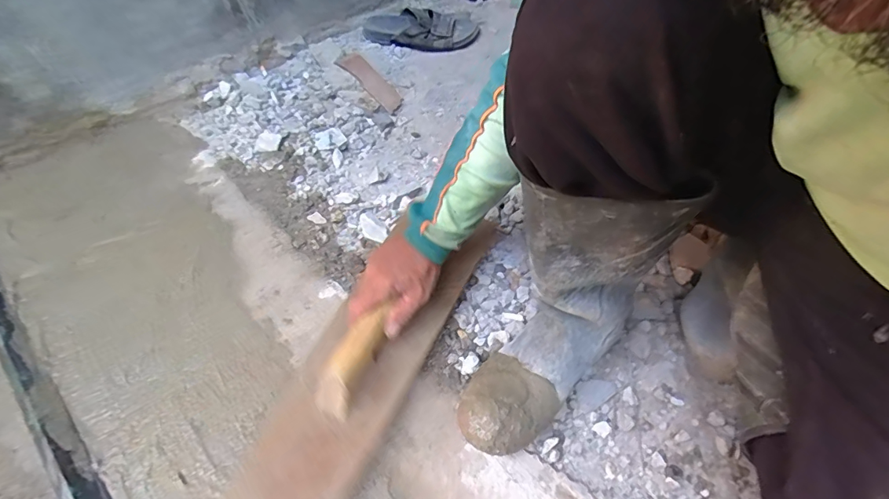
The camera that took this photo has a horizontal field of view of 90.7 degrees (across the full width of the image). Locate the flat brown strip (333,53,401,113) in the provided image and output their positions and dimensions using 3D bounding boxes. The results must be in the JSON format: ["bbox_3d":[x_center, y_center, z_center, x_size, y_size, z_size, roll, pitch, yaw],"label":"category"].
[{"bbox_3d":[-0.163,-0.377,0.982,0.058,0.010,0.192,-35,73,-24],"label":"flat brown strip"}]

